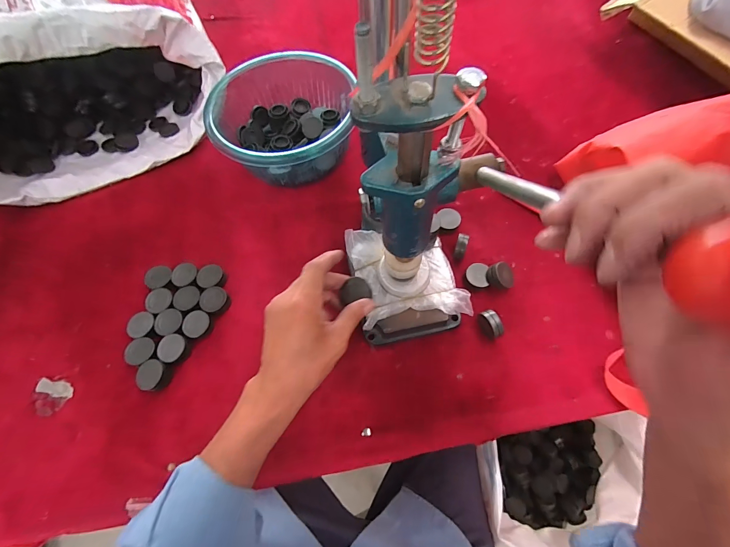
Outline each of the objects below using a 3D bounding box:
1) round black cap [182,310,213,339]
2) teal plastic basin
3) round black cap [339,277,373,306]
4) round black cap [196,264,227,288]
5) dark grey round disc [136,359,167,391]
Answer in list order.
[{"bbox_3d":[-0.203,0.062,0.404,0.035,0.007,0.031,40,72,19],"label":"round black cap"},{"bbox_3d":[-0.122,-0.224,0.499,0.188,0.080,0.191,-1,64,2],"label":"teal plastic basin"},{"bbox_3d":[-0.010,0.019,0.362,0.034,0.010,0.027,-17,64,-6],"label":"round black cap"},{"bbox_3d":[-0.198,0.005,0.427,0.033,0.013,0.032,-1,64,2],"label":"round black cap"},{"bbox_3d":[-0.242,0.115,0.379,0.031,0.012,0.032,-1,64,2],"label":"dark grey round disc"}]

